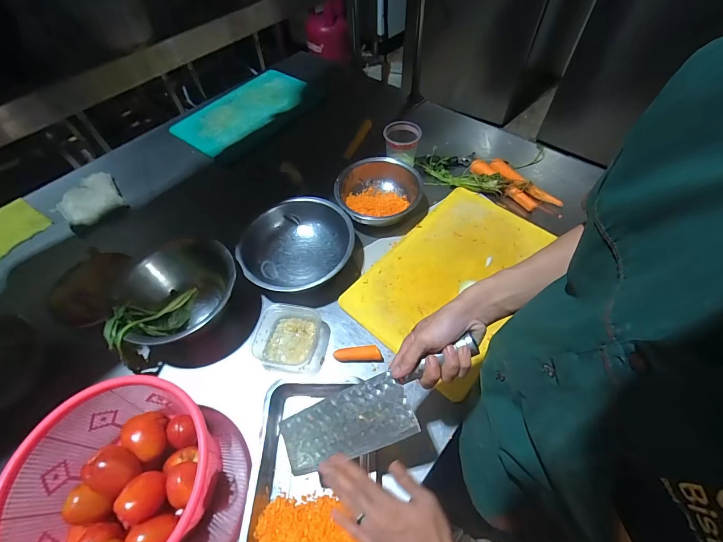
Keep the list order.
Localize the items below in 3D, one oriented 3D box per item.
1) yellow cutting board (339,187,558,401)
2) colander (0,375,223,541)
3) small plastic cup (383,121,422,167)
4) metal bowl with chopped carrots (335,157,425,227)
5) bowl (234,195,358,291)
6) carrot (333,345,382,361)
[{"bbox_3d":[0.203,-0.001,0.699,0.287,0.021,0.438,38,67,23],"label":"yellow cutting board"},{"bbox_3d":[-0.332,0.287,0.471,0.218,0.139,0.241,24,60,17],"label":"colander"},{"bbox_3d":[0.097,-0.305,0.832,0.082,0.100,0.087,-1,56,1],"label":"small plastic cup"},{"bbox_3d":[0.041,-0.183,0.787,0.199,0.074,0.180,-13,58,-5],"label":"metal bowl with chopped carrots"},{"bbox_3d":[-0.126,-0.047,0.708,0.210,0.076,0.227,-1,57,2],"label":"bowl"},{"bbox_3d":[-0.008,0.153,0.617,0.086,0.018,0.024,-3,57,1],"label":"carrot"}]

